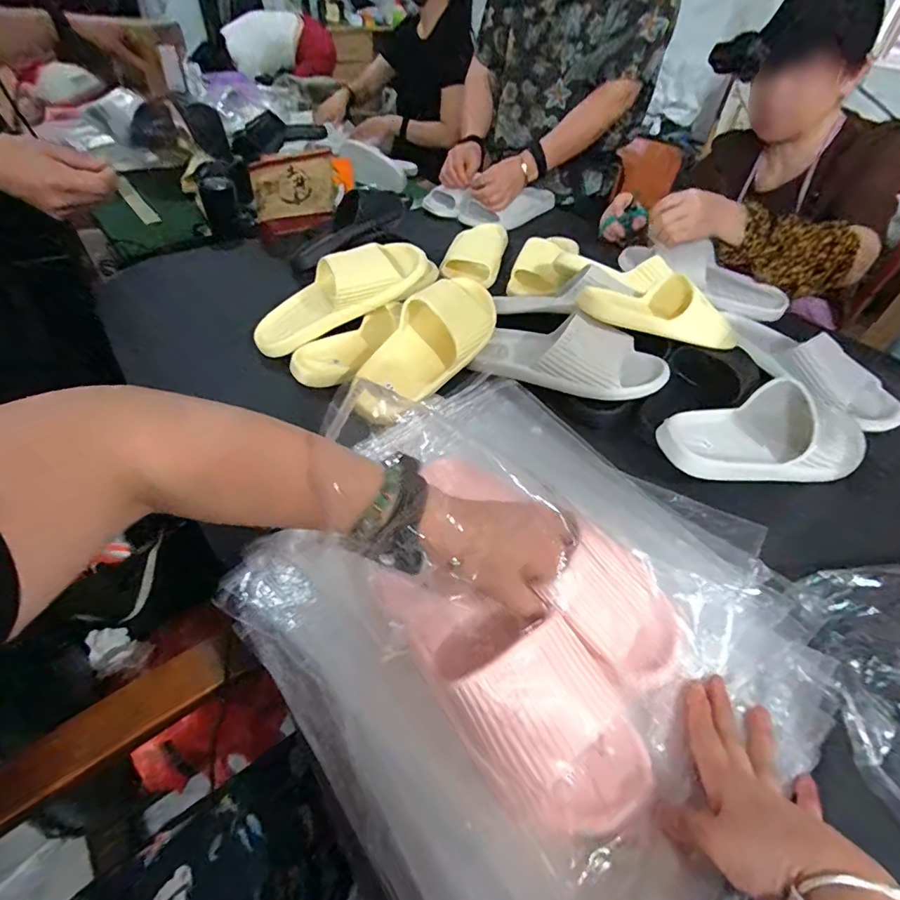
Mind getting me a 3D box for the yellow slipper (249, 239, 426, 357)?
[{"bbox_3d":[-0.161,-0.221,0.682,0.258,0.067,0.102,-24,46,10],"label":"yellow slipper"}]

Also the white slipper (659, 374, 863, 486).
[{"bbox_3d":[0.382,-0.024,0.572,0.265,0.063,0.104,-3,46,-7],"label":"white slipper"}]

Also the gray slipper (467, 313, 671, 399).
[{"bbox_3d":[0.156,-0.125,0.649,0.257,0.072,0.108,13,46,9],"label":"gray slipper"}]

